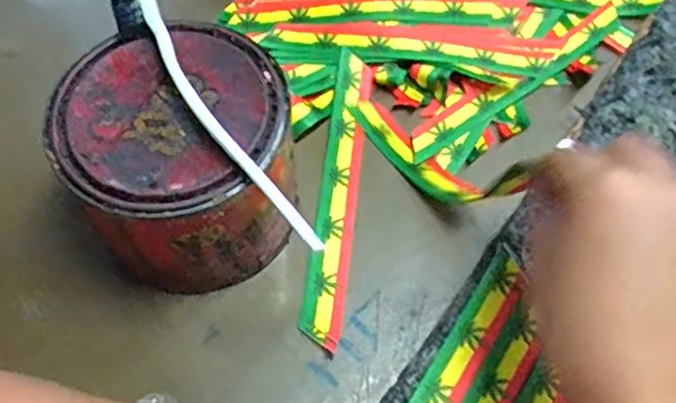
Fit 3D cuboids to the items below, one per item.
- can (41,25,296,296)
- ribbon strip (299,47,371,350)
[{"bbox_3d":[-0.072,-0.015,0.322,0.098,0.088,0.097,1,59,-1],"label":"can"},{"bbox_3d":[0.001,-0.008,0.364,0.020,0.014,0.175,7,59,2],"label":"ribbon strip"}]

